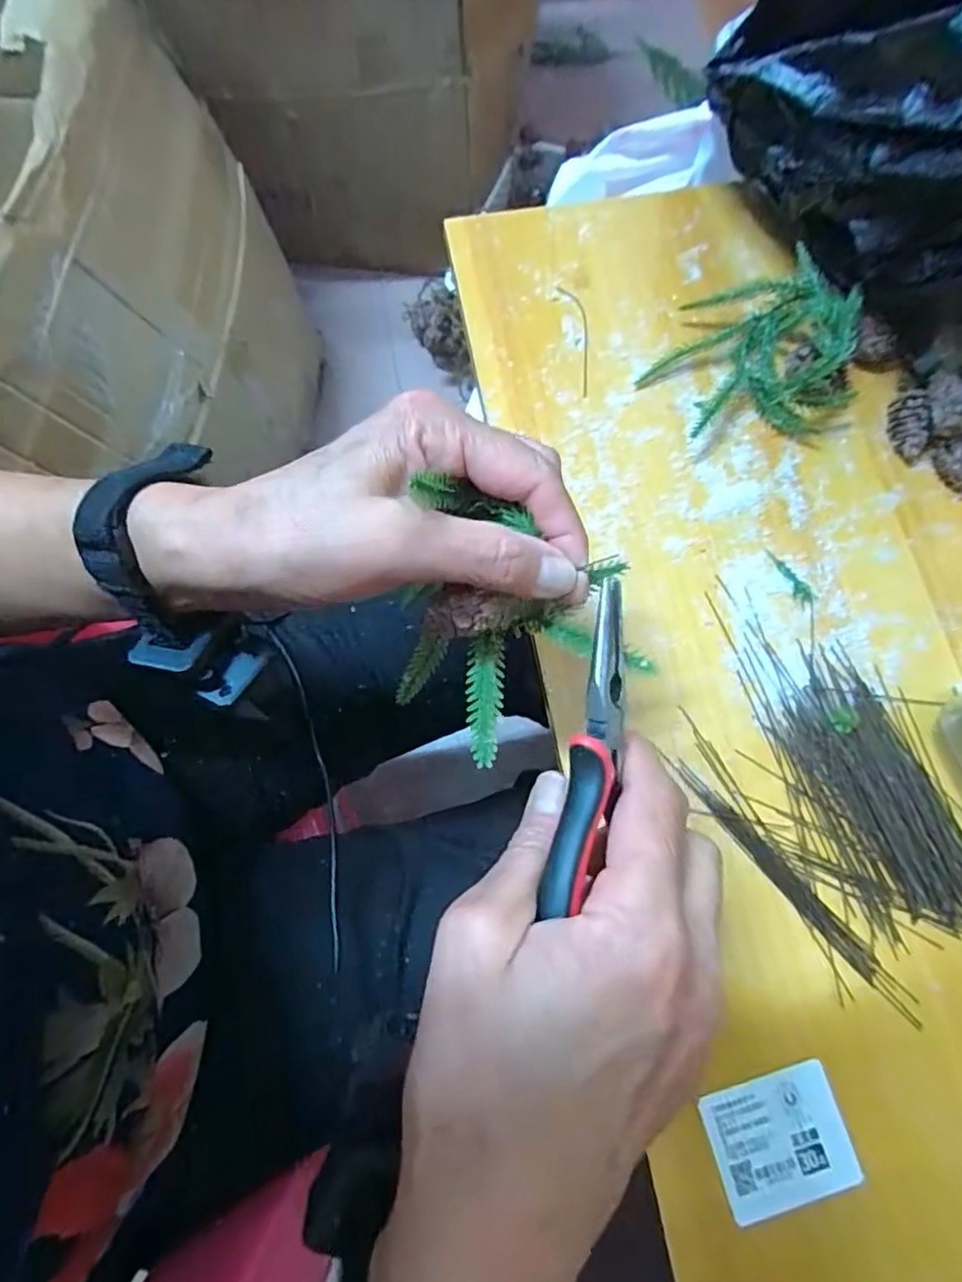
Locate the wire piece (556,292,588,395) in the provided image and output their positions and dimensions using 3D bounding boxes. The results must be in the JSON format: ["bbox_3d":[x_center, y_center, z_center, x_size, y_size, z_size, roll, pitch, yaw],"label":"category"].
[{"bbox_3d":[0.061,-0.184,0.374,0.014,0.004,0.078,-9,75,-2],"label":"wire piece"}]

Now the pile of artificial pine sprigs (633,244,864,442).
[{"bbox_3d":[0.156,-0.165,0.347,0.115,0.042,0.096,-12,76,-3],"label":"pile of artificial pine sprigs"}]

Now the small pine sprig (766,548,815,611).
[{"bbox_3d":[0.169,-0.035,0.334,0.010,0.004,0.037,-33,78,-8],"label":"small pine sprig"}]

